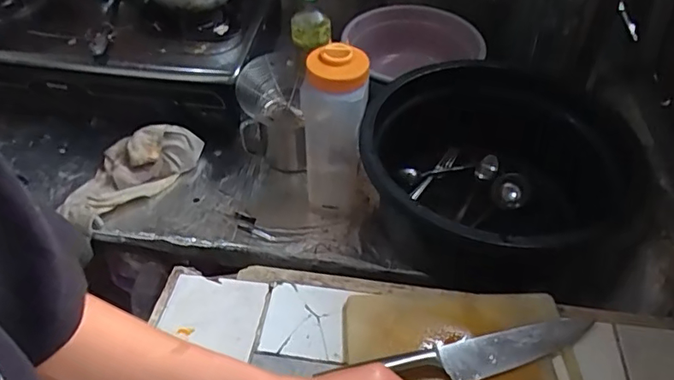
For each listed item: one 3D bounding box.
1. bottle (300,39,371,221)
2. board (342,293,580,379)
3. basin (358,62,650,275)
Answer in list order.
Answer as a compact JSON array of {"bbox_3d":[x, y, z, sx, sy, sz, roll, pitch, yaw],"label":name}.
[{"bbox_3d":[-0.007,-0.093,0.892,0.095,0.299,0.123,0,46,-2],"label":"bottle"},{"bbox_3d":[0.133,0.177,0.565,0.247,0.022,0.152,1,44,0],"label":"board"},{"bbox_3d":[0.257,-0.008,0.875,0.429,0.227,0.402,1,46,-1],"label":"basin"}]

